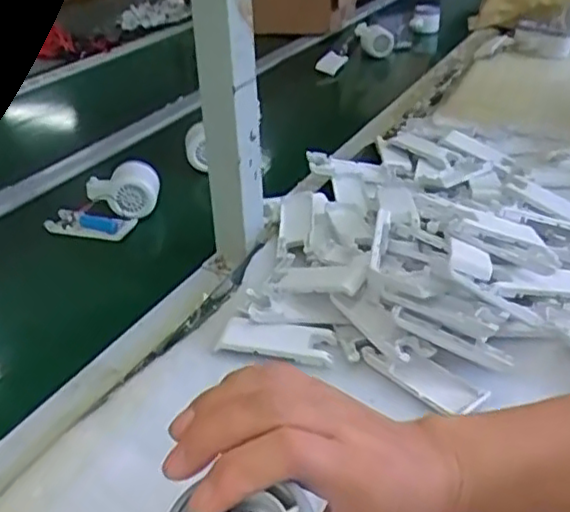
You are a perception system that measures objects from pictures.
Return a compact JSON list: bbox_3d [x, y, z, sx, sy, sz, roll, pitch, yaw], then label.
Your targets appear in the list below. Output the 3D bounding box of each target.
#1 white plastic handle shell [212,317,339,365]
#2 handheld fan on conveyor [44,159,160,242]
[{"bbox_3d":[-0.007,0.072,0.586,0.097,0.011,0.040,6,34,8],"label":"white plastic handle shell"},{"bbox_3d":[-0.216,-0.065,0.818,0.087,0.063,0.121,20,38,26],"label":"handheld fan on conveyor"}]

